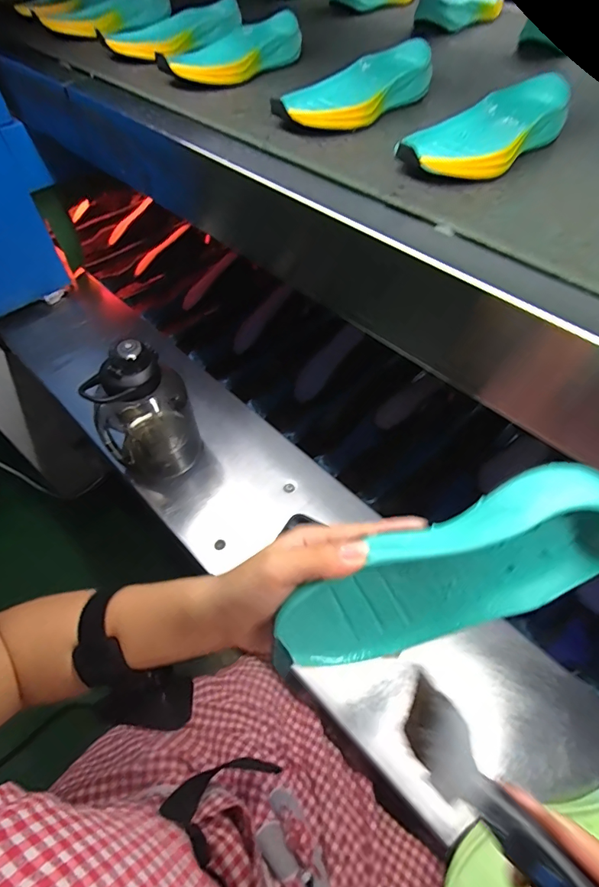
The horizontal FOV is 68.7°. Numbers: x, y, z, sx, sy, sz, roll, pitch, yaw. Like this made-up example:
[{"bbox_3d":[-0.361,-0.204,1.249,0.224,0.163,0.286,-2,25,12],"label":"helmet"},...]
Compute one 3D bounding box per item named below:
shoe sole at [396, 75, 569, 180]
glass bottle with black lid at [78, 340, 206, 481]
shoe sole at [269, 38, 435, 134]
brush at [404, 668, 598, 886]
[{"bbox_3d":[0.185,-0.304,0.427,0.208,0.027,0.081,-39,66,-20],"label":"shoe sole"},{"bbox_3d":[-0.230,-0.040,0.643,0.126,0.209,0.110,-8,59,-4],"label":"glass bottle with black lid"},{"bbox_3d":[0.071,-0.408,0.503,0.085,0.031,0.223,37,66,20],"label":"shoe sole"},{"bbox_3d":[0.102,0.171,0.171,0.026,0.016,0.161,-37,64,-19],"label":"brush"}]

